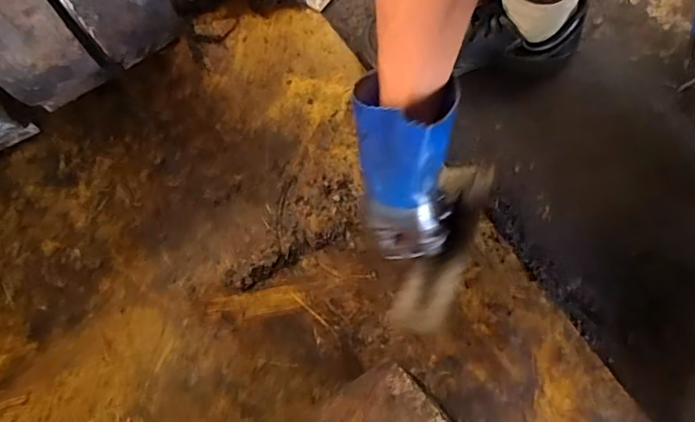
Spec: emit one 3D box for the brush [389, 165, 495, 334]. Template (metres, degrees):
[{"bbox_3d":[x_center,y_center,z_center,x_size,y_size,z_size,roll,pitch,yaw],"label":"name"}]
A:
[{"bbox_3d":[0.104,0.039,0.551,0.049,0.049,0.198,23,81,6],"label":"brush"}]

